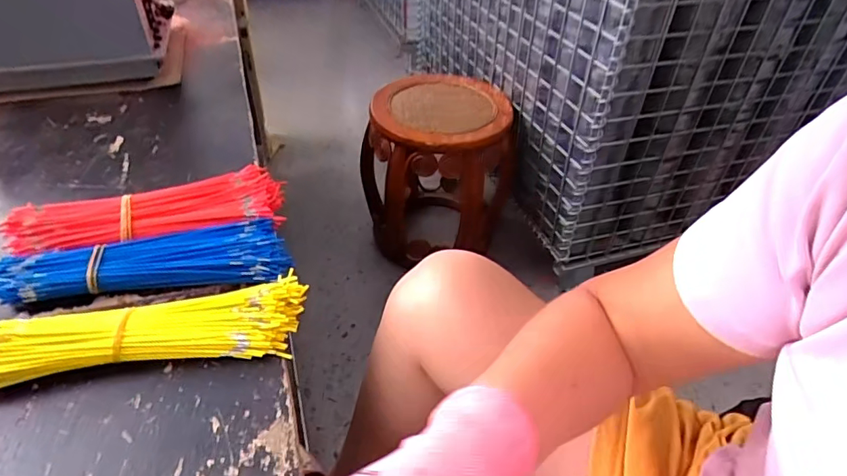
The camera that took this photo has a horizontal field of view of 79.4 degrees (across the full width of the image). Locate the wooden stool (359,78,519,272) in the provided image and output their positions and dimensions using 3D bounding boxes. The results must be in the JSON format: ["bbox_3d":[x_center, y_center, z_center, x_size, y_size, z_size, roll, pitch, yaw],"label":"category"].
[{"bbox_3d":[0.034,-0.171,1.269,0.344,0.374,0.315,-8,43,-13],"label":"wooden stool"}]

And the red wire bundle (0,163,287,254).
[{"bbox_3d":[-0.278,-0.022,0.529,0.254,0.039,0.075,-10,44,-15],"label":"red wire bundle"}]

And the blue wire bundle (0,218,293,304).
[{"bbox_3d":[-0.260,0.022,0.488,0.251,0.030,0.065,-7,43,-11],"label":"blue wire bundle"}]

